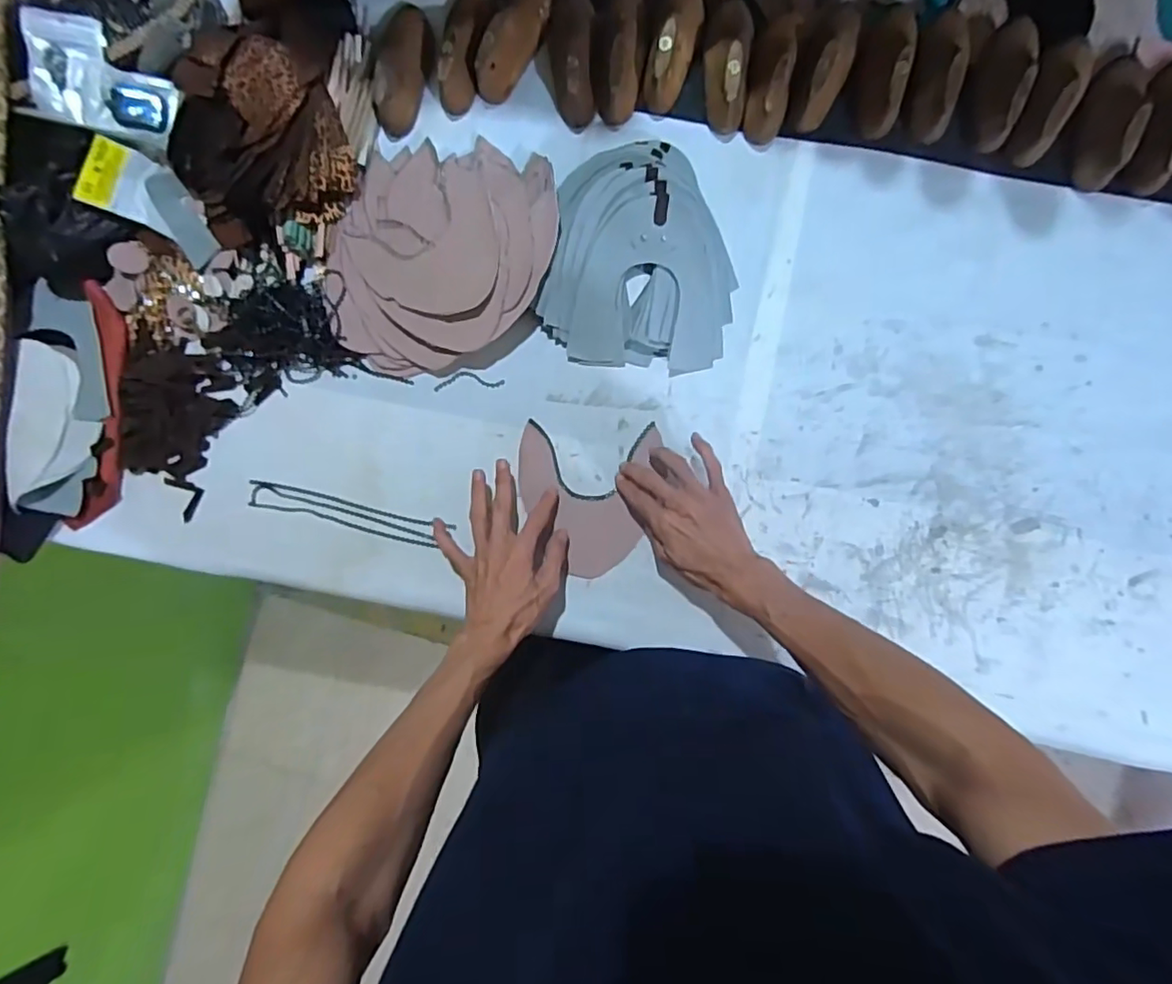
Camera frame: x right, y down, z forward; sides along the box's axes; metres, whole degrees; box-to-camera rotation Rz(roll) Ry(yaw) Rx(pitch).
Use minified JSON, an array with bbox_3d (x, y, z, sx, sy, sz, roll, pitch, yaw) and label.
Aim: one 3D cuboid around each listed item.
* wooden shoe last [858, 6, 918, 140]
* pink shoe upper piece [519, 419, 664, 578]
[{"bbox_3d":[0.309,-0.441,0.613,0.054,0.051,0.138,11,90,4],"label":"wooden shoe last"},{"bbox_3d":[0.001,0.010,0.647,0.147,0.006,0.162,2,90,3],"label":"pink shoe upper piece"}]

